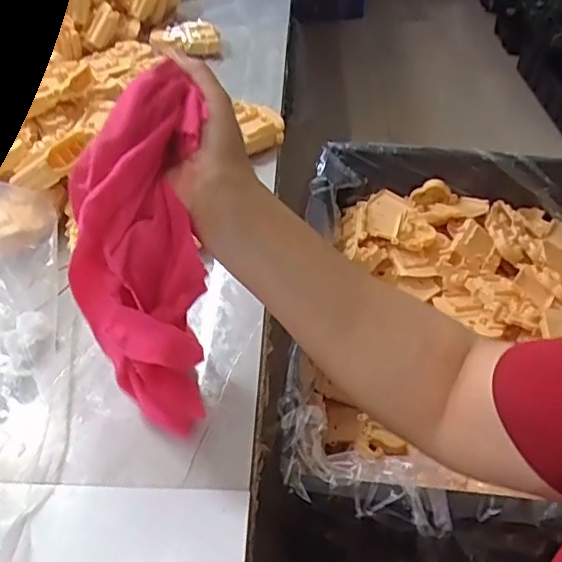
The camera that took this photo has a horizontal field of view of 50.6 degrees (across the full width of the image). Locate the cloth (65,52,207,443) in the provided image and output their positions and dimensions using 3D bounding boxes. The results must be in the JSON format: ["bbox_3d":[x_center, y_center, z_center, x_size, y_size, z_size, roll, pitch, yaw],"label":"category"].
[{"bbox_3d":[-0.093,-0.010,0.387,0.083,0.237,0.047,1,16,-1],"label":"cloth"}]

